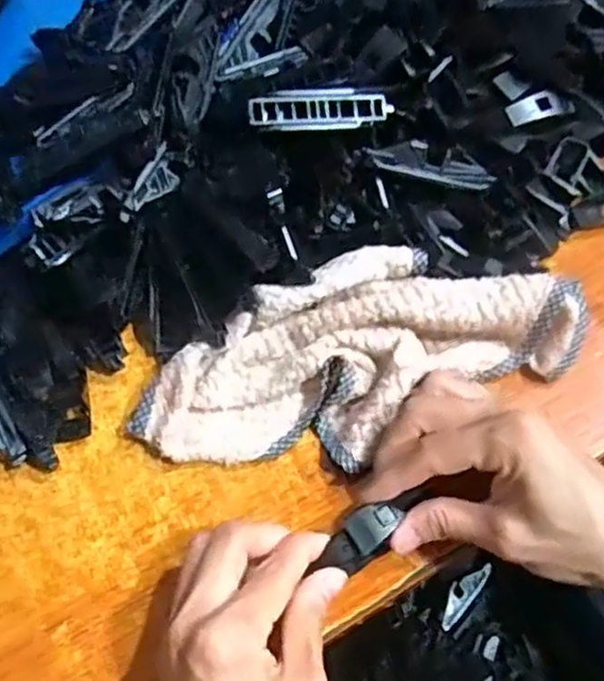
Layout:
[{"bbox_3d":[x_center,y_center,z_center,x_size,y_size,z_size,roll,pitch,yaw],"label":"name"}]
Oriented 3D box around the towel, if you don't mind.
[{"bbox_3d":[0.027,0.008,0.352,0.217,0.032,0.092,-19,63,-6],"label":"towel"}]

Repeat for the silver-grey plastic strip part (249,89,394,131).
[{"bbox_3d":[0.010,-0.121,0.365,0.076,0.004,0.019,-7,96,-13],"label":"silver-grey plastic strip part"}]

